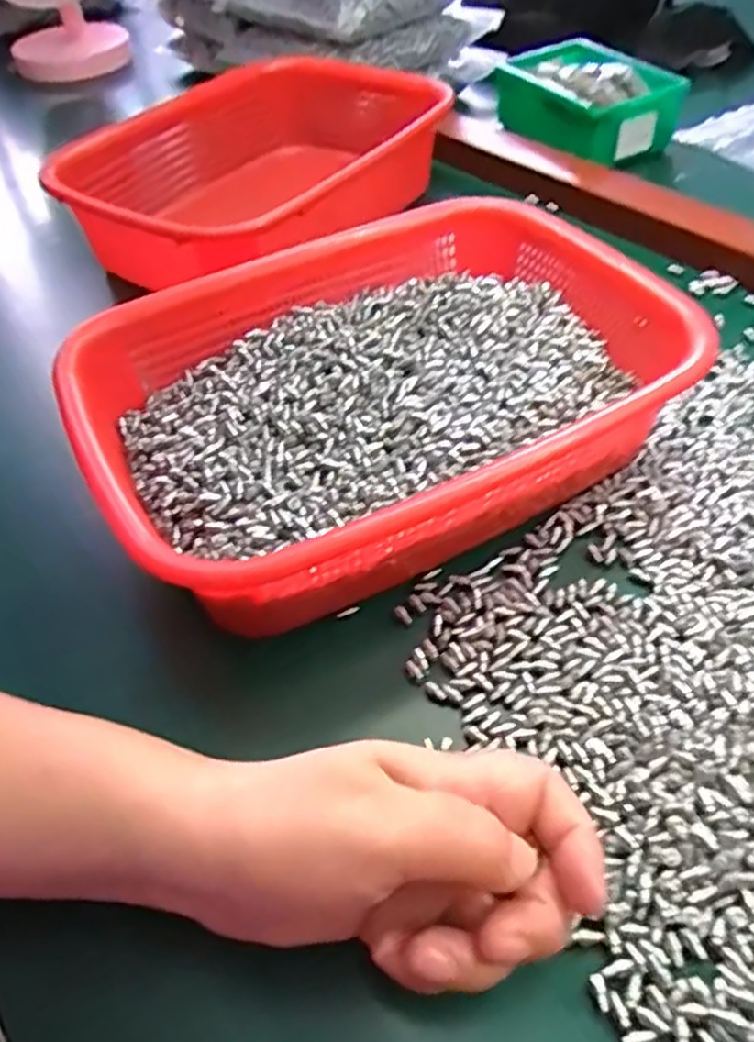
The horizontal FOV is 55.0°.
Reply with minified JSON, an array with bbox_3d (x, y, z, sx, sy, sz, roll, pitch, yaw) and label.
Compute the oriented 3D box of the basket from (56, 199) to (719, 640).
[{"bbox_3d":[0.009,-0.067,0.377,0.304,0.077,0.211,-28,51,-18],"label":"basket"}]

